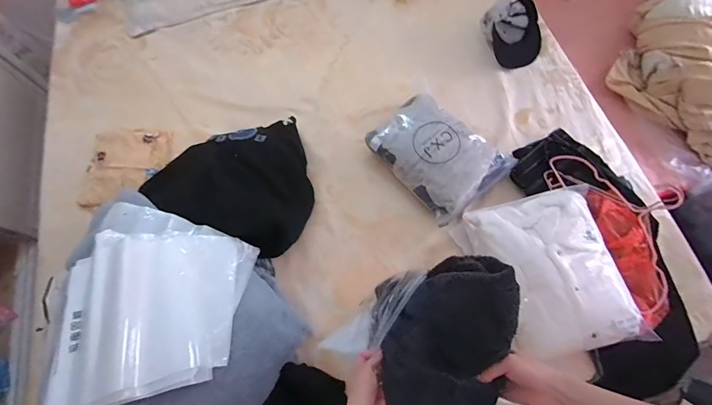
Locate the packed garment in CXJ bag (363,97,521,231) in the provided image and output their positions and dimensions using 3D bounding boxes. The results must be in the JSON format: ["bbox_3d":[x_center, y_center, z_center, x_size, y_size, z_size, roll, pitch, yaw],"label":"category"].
[{"bbox_3d":[0.237,-0.153,1.062,0.277,0.078,0.355,-39,71,-11],"label":"packed garment in CXJ bag"}]

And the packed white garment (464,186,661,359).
[{"bbox_3d":[0.470,0.156,0.858,0.288,0.073,0.360,-13,68,0],"label":"packed white garment"}]

